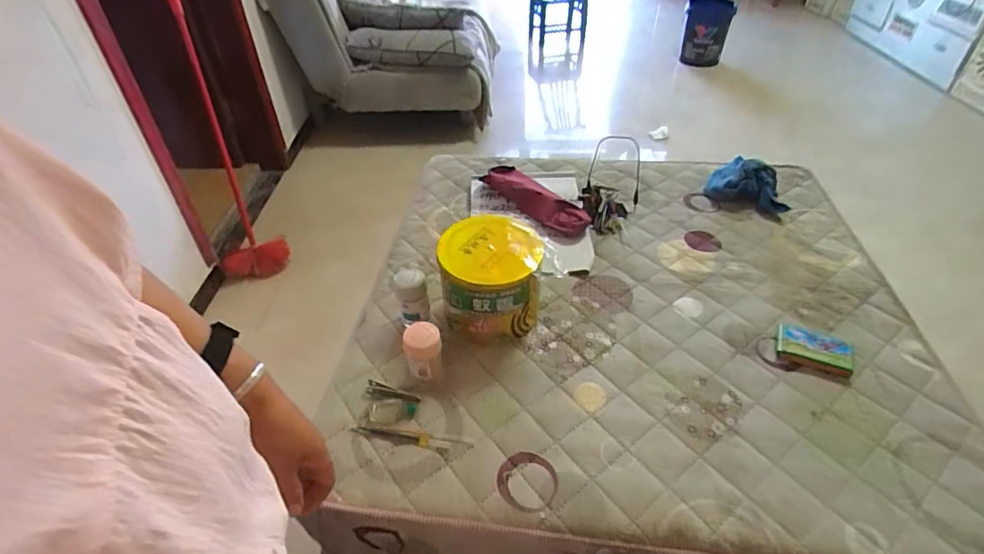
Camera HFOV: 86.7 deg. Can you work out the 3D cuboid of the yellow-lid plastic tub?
[{"bbox_3d":[-0.002,0.006,0.746,0.135,0.125,0.134,-2,42,2],"label":"yellow-lid plastic tub"}]

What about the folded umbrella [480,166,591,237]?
[{"bbox_3d":[0.079,-0.140,0.973,0.078,0.048,0.245,-31,49,-27],"label":"folded umbrella"}]

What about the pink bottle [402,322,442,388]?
[{"bbox_3d":[-0.087,0.102,0.670,0.047,0.083,0.042,-13,43,-10],"label":"pink bottle"}]

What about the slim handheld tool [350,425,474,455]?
[{"bbox_3d":[-0.097,0.195,0.622,0.142,0.010,0.018,5,42,10],"label":"slim handheld tool"}]

